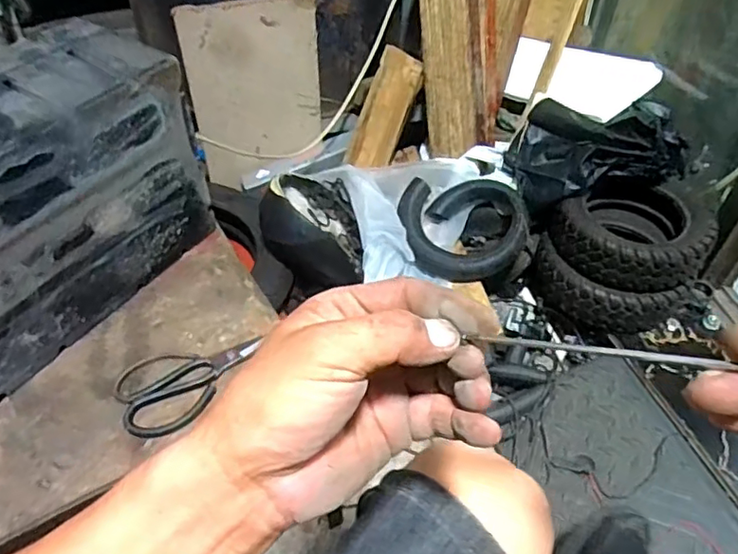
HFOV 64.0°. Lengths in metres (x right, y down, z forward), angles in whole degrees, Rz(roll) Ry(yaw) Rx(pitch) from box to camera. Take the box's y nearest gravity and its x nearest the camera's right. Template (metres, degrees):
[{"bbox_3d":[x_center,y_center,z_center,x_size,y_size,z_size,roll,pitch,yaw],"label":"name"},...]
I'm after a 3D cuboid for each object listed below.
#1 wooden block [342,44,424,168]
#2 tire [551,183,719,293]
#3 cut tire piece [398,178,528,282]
[{"bbox_3d":[0.028,-0.322,1.150,0.081,0.229,0.056,28,14,21],"label":"wooden block"},{"bbox_3d":[0.442,-0.077,0.987,0.234,0.083,0.241,1,47,-2],"label":"tire"},{"bbox_3d":[0.160,-0.093,1.039,0.213,0.099,0.191,5,47,2],"label":"cut tire piece"}]

